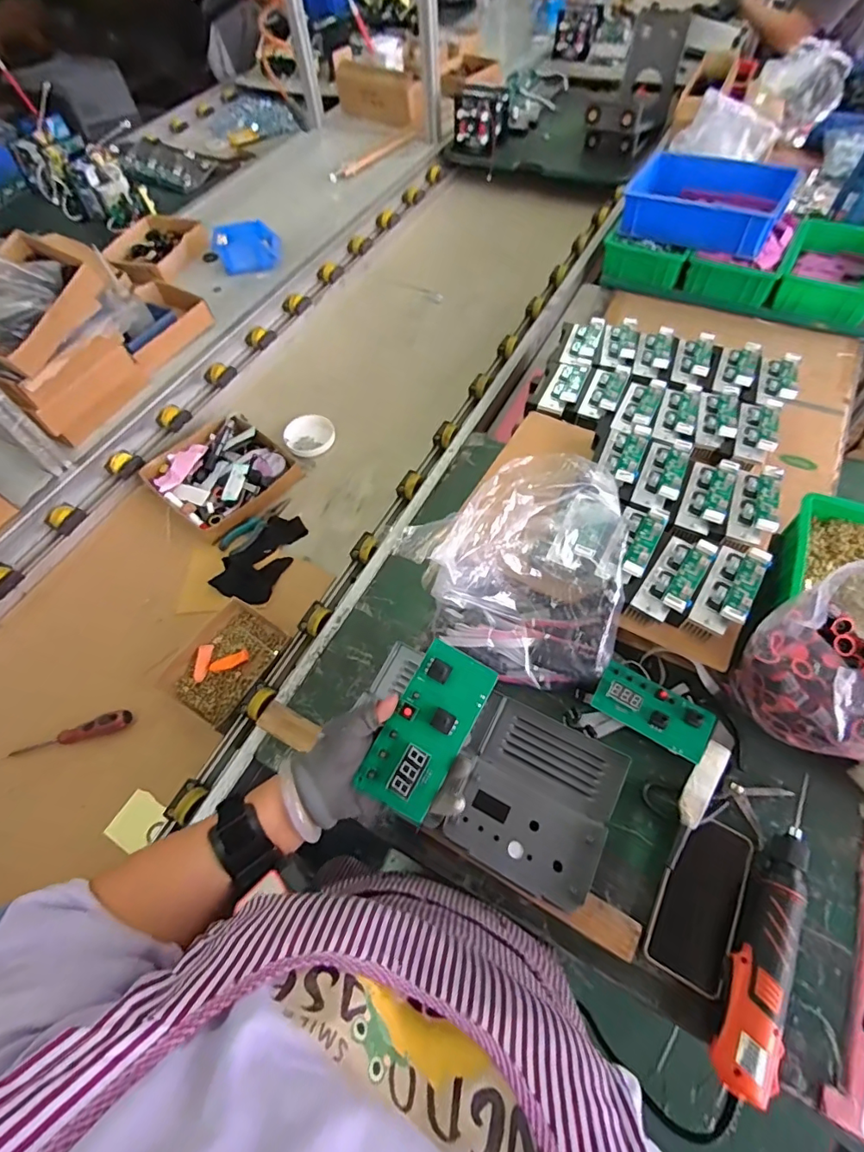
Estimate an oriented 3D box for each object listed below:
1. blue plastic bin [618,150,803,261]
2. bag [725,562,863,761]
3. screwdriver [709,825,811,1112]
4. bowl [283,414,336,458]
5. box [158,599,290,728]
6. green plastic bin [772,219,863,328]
[{"bbox_3d":[0.574,-0.790,1.032,0.295,0.090,0.242,27,66,18],"label":"blue plastic bin"},{"bbox_3d":[0.463,0.102,0.552,0.195,0.175,0.166,-18,61,-6],"label":"bag"},{"bbox_3d":[0.331,0.372,0.489,0.054,0.042,0.244,26,65,18],"label":"screwdriver"},{"bbox_3d":[-0.251,-0.291,1.017,0.099,0.024,0.101,-2,60,3],"label":"bowl"},{"bbox_3d":[-0.310,0.136,0.759,0.144,0.039,0.175,32,68,20],"label":"box"},{"bbox_3d":[0.813,-0.613,1.003,0.186,0.074,0.228,25,65,17],"label":"green plastic bin"}]

